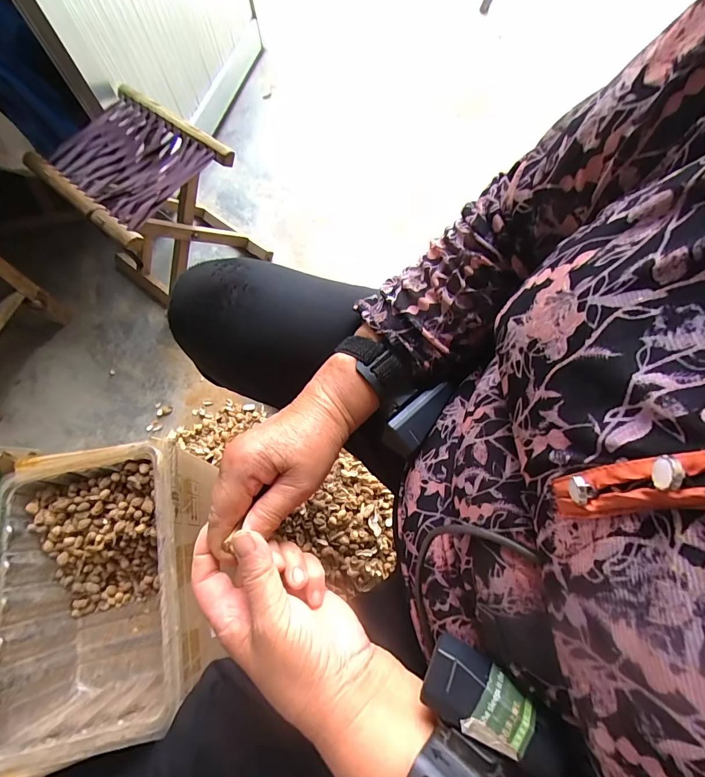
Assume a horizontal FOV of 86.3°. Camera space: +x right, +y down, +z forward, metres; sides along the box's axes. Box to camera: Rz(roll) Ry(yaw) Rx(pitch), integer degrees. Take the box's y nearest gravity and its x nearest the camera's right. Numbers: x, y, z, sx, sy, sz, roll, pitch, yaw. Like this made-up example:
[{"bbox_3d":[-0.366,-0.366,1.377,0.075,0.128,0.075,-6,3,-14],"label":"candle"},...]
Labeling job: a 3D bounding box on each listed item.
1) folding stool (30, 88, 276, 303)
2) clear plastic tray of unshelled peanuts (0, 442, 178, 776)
[{"bbox_3d":[-0.428,-0.388,0.815,0.316,0.296,0.284,39,81,8],"label":"folding stool"},{"bbox_3d":[-0.319,0.242,0.487,0.222,0.131,0.327,-15,78,-3],"label":"clear plastic tray of unshelled peanuts"}]

